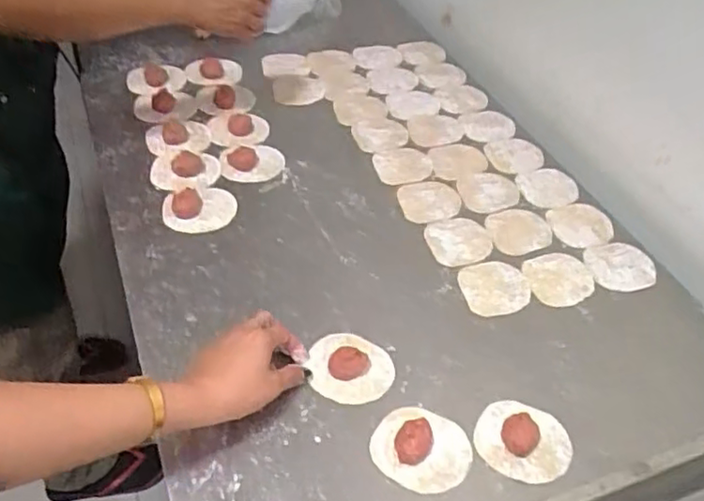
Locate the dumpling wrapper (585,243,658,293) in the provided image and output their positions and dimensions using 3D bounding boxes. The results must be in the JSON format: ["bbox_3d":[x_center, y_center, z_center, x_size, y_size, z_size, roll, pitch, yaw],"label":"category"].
[{"bbox_3d":[0.321,0.020,0.769,0.078,0.005,0.078,-1,43,1],"label":"dumpling wrapper"}]

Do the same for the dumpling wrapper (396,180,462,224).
[{"bbox_3d":[0.100,-0.065,0.823,0.088,0.004,0.070,-15,49,-19],"label":"dumpling wrapper"}]

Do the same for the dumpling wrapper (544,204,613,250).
[{"bbox_3d":[0.289,-0.033,0.818,0.080,0.008,0.079,3,46,-3],"label":"dumpling wrapper"}]

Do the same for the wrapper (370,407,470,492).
[{"bbox_3d":[0.062,0.169,0.563,0.082,0.018,0.073,22,48,15],"label":"wrapper"}]

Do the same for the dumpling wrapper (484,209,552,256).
[{"bbox_3d":[0.208,-0.023,0.800,0.090,0.010,0.077,-19,51,-22],"label":"dumpling wrapper"}]

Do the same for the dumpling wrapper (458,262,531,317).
[{"bbox_3d":[0.161,0.041,0.721,0.079,0.004,0.070,-11,48,-16],"label":"dumpling wrapper"}]

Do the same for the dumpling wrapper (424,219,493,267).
[{"bbox_3d":[0.128,-0.011,0.773,0.078,0.004,0.074,3,46,-3],"label":"dumpling wrapper"}]

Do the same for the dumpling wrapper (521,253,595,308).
[{"bbox_3d":[0.241,0.031,0.738,0.087,0.004,0.071,-12,48,-17],"label":"dumpling wrapper"}]

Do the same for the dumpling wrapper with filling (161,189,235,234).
[{"bbox_3d":[-0.181,-0.055,0.767,0.084,0.023,0.074,-4,47,-10],"label":"dumpling wrapper with filling"}]

